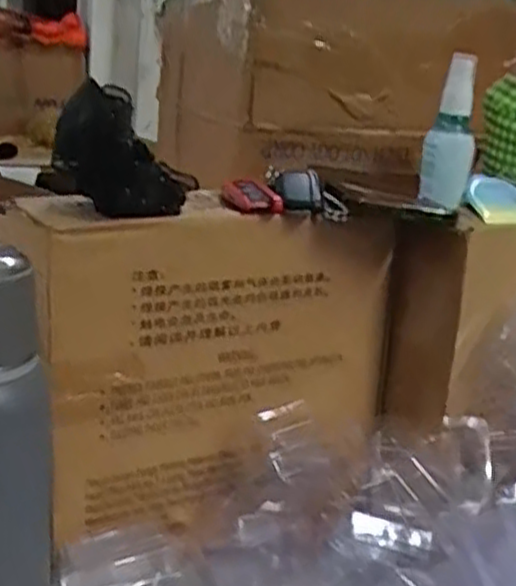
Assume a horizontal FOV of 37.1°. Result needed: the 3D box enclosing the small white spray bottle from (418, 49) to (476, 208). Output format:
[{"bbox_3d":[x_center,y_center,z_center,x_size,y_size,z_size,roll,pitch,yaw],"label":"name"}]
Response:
[{"bbox_3d":[0.156,-0.129,0.618,0.038,0.116,0.024,11,17,20],"label":"small white spray bottle"}]

